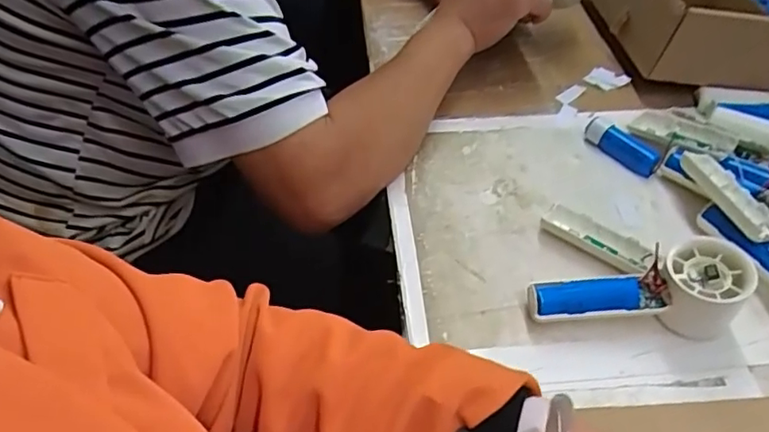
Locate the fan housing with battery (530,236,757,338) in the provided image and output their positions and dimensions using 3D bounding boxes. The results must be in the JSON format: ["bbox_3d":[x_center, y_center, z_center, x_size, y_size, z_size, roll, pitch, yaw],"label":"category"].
[{"bbox_3d":[0.187,0.051,0.429,0.155,0.056,0.050,5,47,3],"label":"fan housing with battery"}]

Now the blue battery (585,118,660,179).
[{"bbox_3d":[0.225,-0.066,0.557,0.026,0.024,0.074,-33,56,-28],"label":"blue battery"}]

